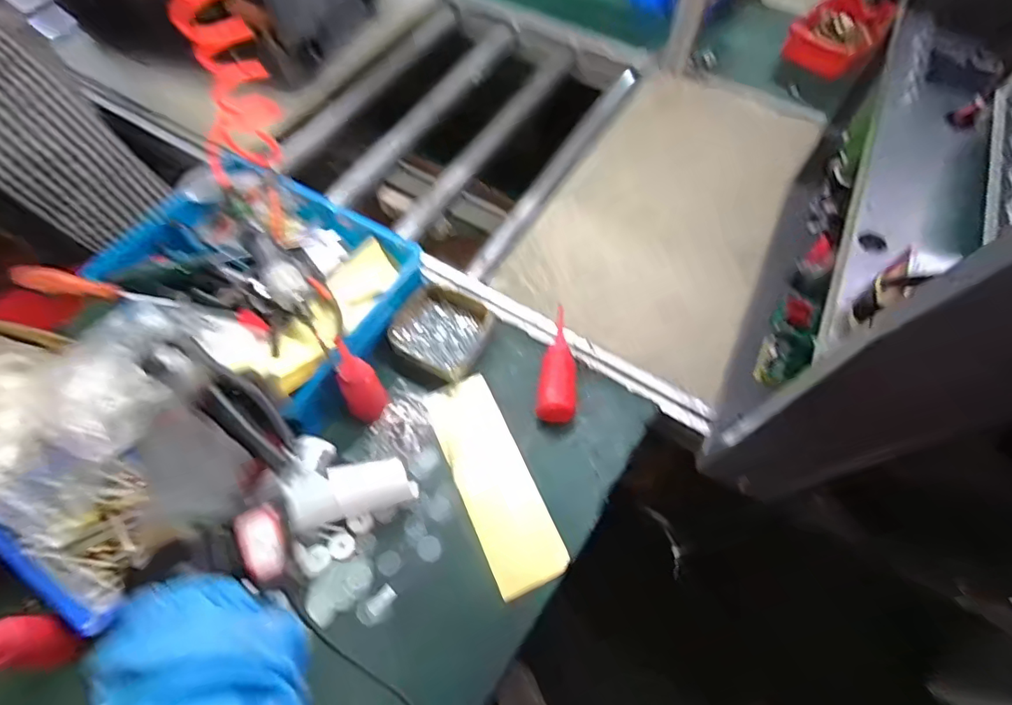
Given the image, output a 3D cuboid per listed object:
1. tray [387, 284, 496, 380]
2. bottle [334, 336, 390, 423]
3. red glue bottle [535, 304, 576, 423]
[{"bbox_3d":[-0.090,-0.029,0.691,0.119,0.034,0.116,28,67,14],"label":"tray"},{"bbox_3d":[-0.178,0.037,0.605,0.048,0.122,0.053,41,71,19],"label":"bottle"},{"bbox_3d":[0.067,0.010,0.674,0.052,0.038,0.177,4,64,3],"label":"red glue bottle"}]

